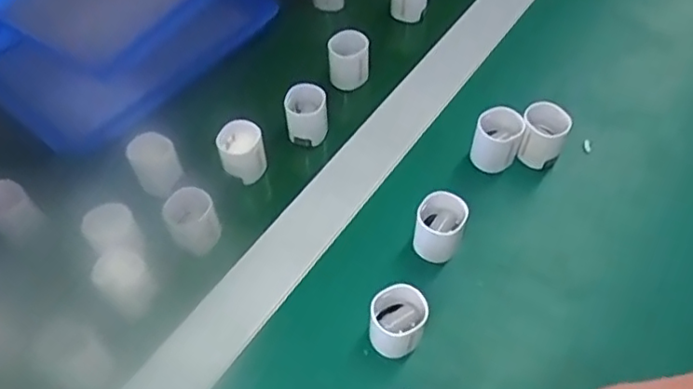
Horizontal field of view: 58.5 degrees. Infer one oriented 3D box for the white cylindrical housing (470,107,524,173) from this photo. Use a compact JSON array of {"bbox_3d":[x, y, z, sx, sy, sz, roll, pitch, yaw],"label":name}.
[{"bbox_3d":[0.100,-0.035,0.417,0.030,0.039,0.029,1,57,-1],"label":"white cylindrical housing"}]

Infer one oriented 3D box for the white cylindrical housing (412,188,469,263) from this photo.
[{"bbox_3d":[0.057,0.020,0.380,0.028,0.033,0.029,1,57,-1],"label":"white cylindrical housing"}]

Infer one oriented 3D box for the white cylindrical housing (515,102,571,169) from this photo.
[{"bbox_3d":[0.131,-0.039,0.418,0.029,0.038,0.028,1,57,-1],"label":"white cylindrical housing"}]

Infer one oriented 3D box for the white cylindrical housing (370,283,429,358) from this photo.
[{"bbox_3d":[0.028,0.071,0.347,0.030,0.034,0.029,1,57,-1],"label":"white cylindrical housing"}]

